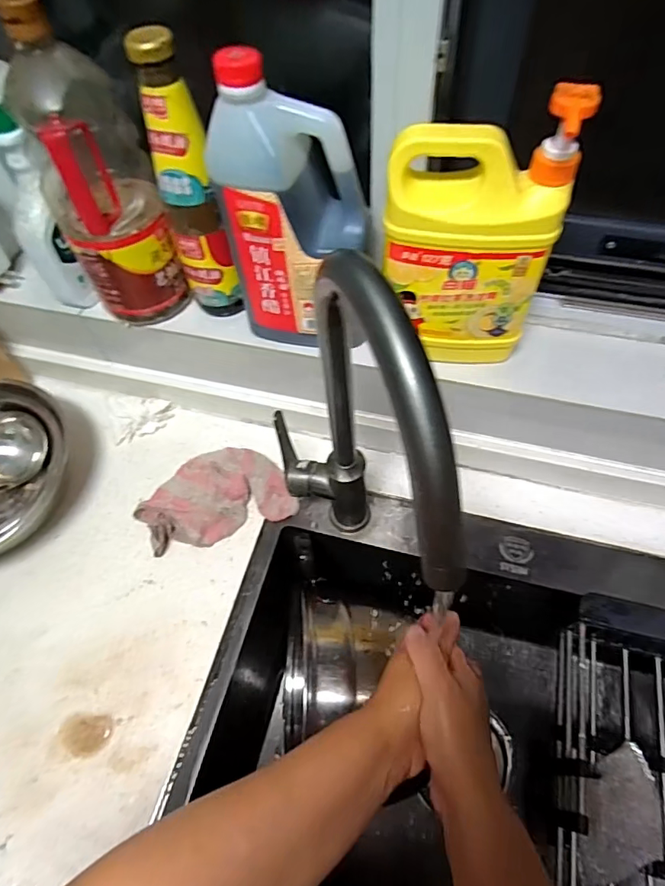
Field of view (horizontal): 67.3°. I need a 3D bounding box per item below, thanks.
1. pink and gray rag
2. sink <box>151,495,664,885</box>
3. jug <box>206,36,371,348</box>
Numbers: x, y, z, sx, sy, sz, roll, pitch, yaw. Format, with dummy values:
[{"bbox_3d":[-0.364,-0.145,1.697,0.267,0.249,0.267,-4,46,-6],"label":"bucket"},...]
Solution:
[{"bbox_3d":[-0.144,0.060,0.605,0.171,0.039,0.110,-20,59,-9],"label":"pink and gray rag"},{"bbox_3d":[0.164,0.330,0.562,0.570,0.226,0.434,11,60,10],"label":"sink"},{"bbox_3d":[-0.033,-0.194,0.476,0.132,0.264,0.074,13,60,11],"label":"jug"}]

